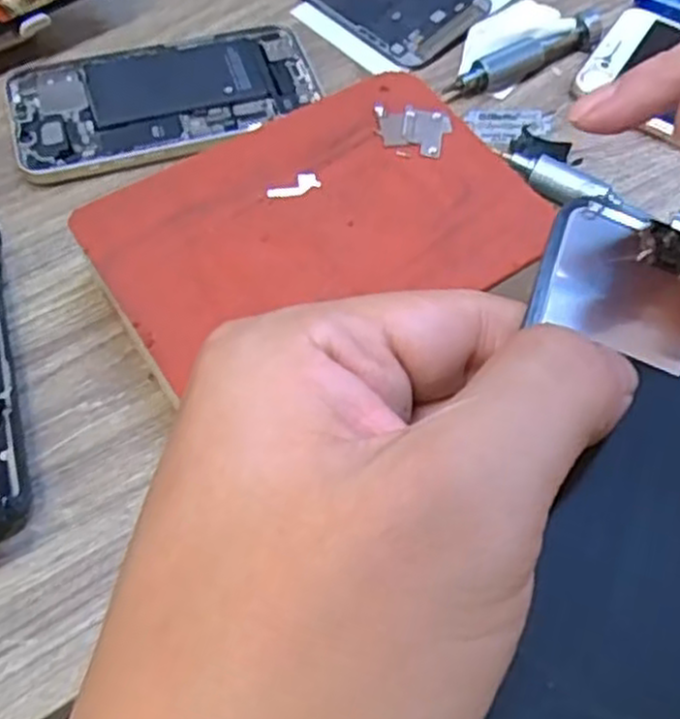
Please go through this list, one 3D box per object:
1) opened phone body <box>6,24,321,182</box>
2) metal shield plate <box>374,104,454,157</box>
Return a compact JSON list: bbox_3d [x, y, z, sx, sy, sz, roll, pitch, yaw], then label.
[{"bbox_3d":[-0.085,-0.129,0.372,0.142,0.009,0.075,-15,62,-10],"label":"opened phone body"},{"bbox_3d":[0.030,-0.095,0.316,0.031,0.004,0.026,5,61,1],"label":"metal shield plate"}]

